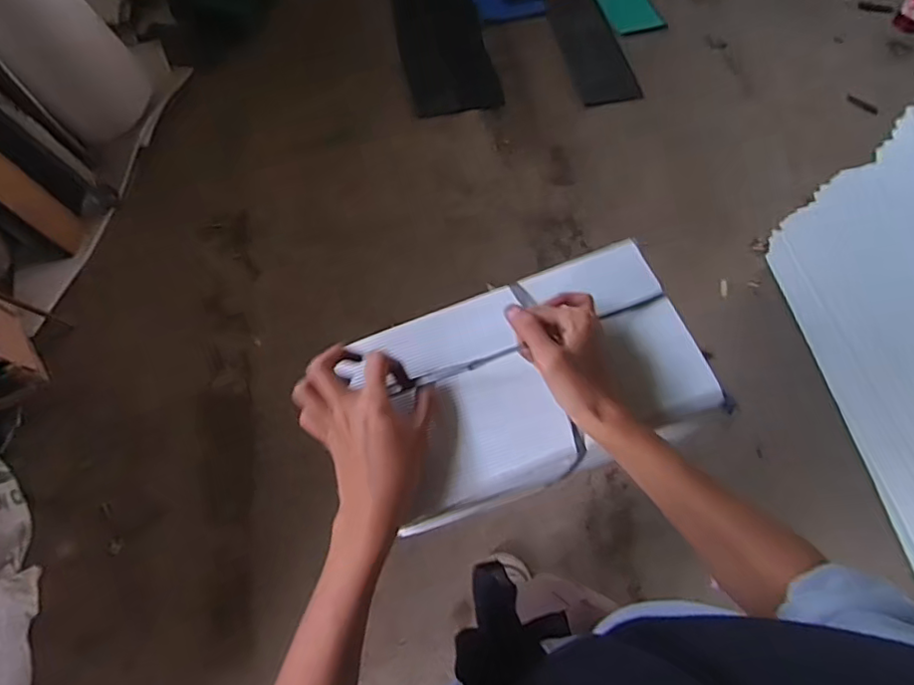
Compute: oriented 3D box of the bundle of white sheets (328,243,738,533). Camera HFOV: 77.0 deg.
[{"bbox_3d":[0.062,0.030,0.474,0.258,0.050,0.160,-20,78,-5],"label":"bundle of white sheets"}]

